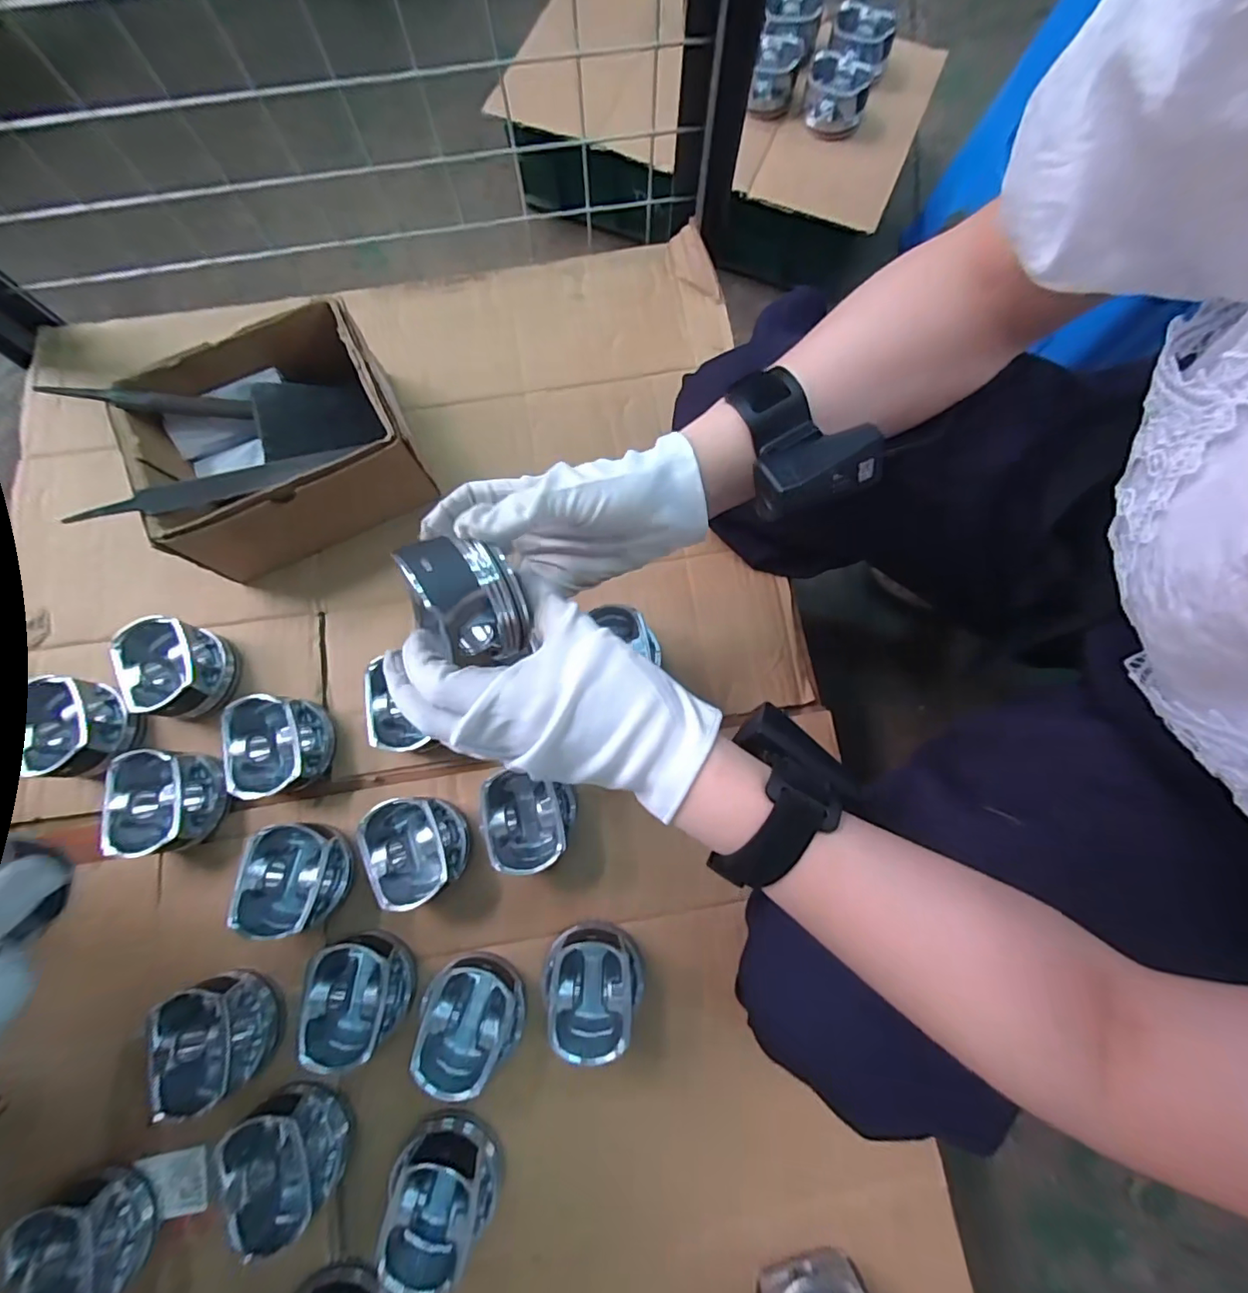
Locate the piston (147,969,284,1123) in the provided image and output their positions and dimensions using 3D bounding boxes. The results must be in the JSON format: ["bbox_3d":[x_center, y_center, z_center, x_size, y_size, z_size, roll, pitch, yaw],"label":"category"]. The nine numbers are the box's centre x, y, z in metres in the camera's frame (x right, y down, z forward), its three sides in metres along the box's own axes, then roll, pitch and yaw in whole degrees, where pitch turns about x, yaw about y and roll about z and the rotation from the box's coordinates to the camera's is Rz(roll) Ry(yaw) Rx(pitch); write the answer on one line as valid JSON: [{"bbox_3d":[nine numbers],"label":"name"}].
[{"bbox_3d":[-0.289,0.276,0.388,0.062,0.054,0.076,-22,79,-5],"label":"piston"}]

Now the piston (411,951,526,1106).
[{"bbox_3d":[-0.110,0.266,0.389,0.068,0.055,0.074,0,78,0],"label":"piston"}]

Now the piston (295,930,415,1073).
[{"bbox_3d":[-0.192,0.253,0.393,0.068,0.052,0.079,19,79,4],"label":"piston"}]

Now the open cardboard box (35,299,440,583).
[{"bbox_3d":[-0.286,-0.167,0.460,0.194,0.098,0.148,-25,79,-5],"label":"open cardboard box"}]

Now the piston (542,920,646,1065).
[{"bbox_3d":[-0.023,0.248,0.396,0.071,0.051,0.075,0,78,0],"label":"piston"}]

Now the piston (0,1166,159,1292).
[{"bbox_3d":[-0.362,0.403,0.364,0.059,0.047,0.077,-26,79,-5],"label":"piston"}]

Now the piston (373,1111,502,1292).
[{"bbox_3d":[-0.126,0.376,0.371,0.073,0.047,0.077,23,79,5],"label":"piston"}]

